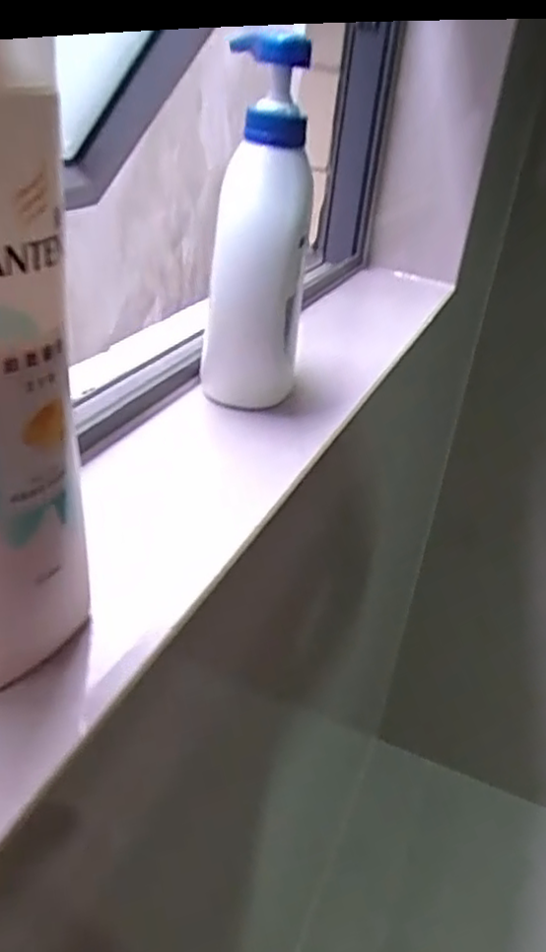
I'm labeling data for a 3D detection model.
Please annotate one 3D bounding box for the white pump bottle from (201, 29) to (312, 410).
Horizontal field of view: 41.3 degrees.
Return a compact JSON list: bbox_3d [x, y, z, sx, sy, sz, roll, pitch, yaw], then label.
[{"bbox_3d":[-0.005,-0.142,0.443,0.062,0.204,0.063,7,30,-1],"label":"white pump bottle"}]

